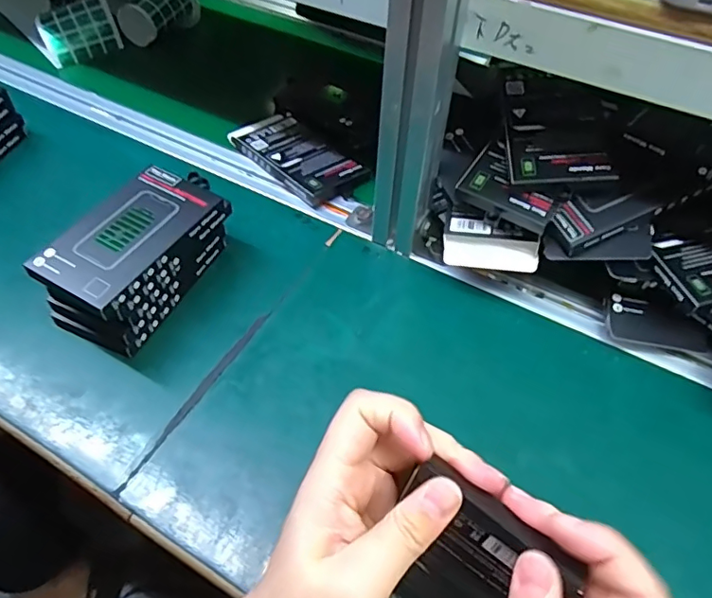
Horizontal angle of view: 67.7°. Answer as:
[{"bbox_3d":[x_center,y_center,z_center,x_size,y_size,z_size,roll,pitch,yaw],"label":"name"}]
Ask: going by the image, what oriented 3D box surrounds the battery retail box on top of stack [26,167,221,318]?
[{"bbox_3d":[-0.175,-0.052,0.415,0.075,0.019,0.137,25,54,17],"label":"battery retail box on top of stack"}]

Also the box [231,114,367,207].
[{"bbox_3d":[-0.065,-0.152,0.569,0.075,0.019,0.152,-37,62,-26],"label":"box"}]

